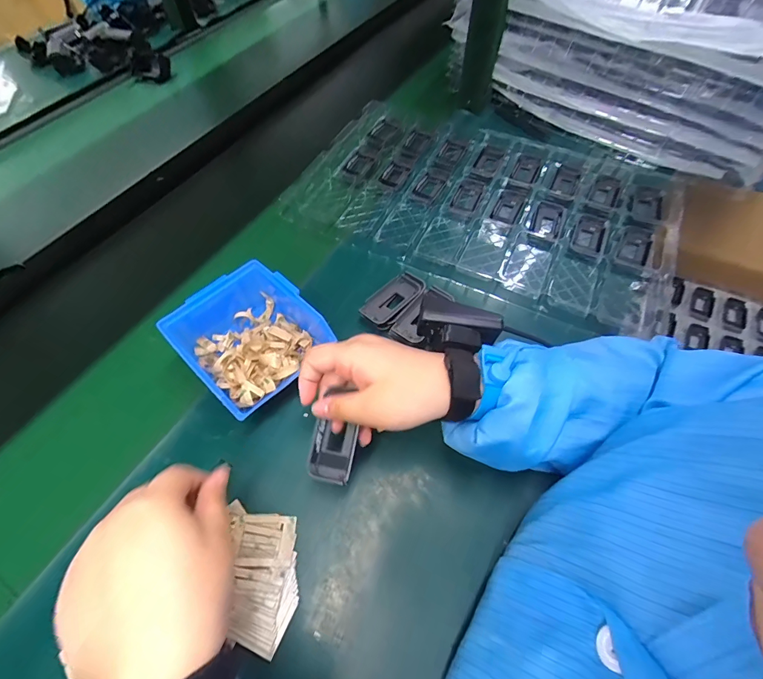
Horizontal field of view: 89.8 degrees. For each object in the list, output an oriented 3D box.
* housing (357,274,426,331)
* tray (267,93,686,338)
[{"bbox_3d":[0.014,-0.046,0.454,0.046,0.021,0.084,38,69,22],"label":"housing"},{"bbox_3d":[0.149,-0.217,0.557,0.507,0.024,0.315,21,63,14],"label":"tray"}]

